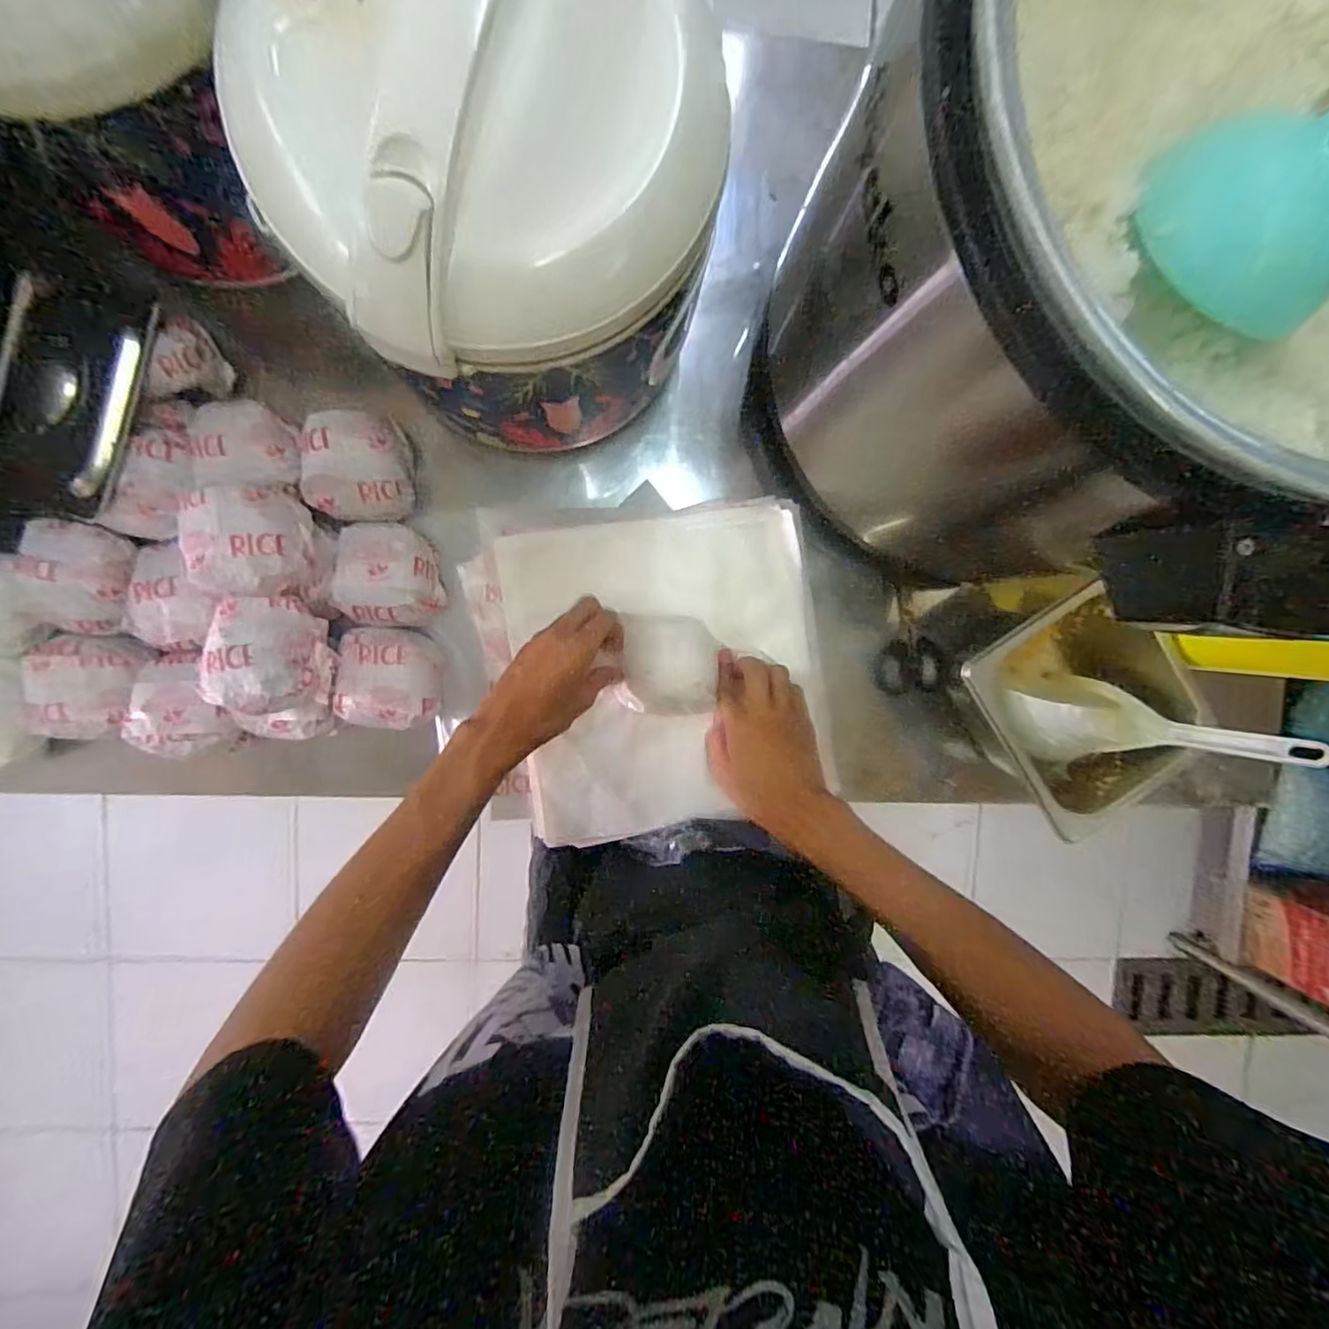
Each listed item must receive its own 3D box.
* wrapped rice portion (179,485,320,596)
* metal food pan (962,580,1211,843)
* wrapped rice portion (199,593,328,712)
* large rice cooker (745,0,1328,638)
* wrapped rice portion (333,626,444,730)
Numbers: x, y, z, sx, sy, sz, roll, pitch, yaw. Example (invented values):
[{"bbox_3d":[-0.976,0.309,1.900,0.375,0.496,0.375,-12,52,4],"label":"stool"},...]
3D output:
[{"bbox_3d":[-0.308,-0.090,0.447,0.080,0.052,0.079,2,95,-5],"label":"wrapped rice portion"},{"bbox_3d":[0.342,0.030,0.529,0.162,0.102,0.177,-32,97,-2],"label":"metal food pan"},{"bbox_3d":[-0.299,-0.008,0.456,0.078,0.058,0.083,6,94,-5],"label":"wrapped rice portion"},{"bbox_3d":[0.269,-0.237,0.358,0.336,0.301,0.347,35,91,-7],"label":"large rice cooker"},{"bbox_3d":[-0.227,0.010,0.500,0.070,0.043,0.080,3,94,-5],"label":"wrapped rice portion"}]

